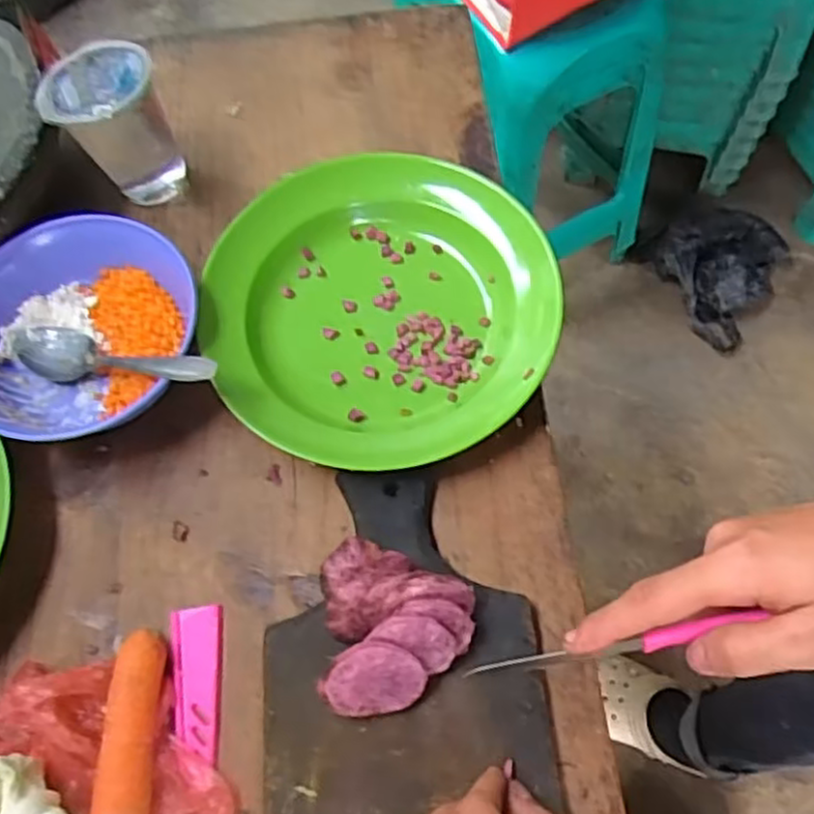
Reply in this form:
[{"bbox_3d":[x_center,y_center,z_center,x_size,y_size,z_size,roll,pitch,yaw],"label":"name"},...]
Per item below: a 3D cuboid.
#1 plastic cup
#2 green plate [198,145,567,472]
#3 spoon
[{"bbox_3d":[-0.195,-0.186,0.499,0.070,0.094,0.074,0,67,0],"label":"plastic cup"},{"bbox_3d":[-0.021,-0.061,0.456,0.207,0.048,0.207,0,67,0],"label":"green plate"},{"bbox_3d":[-0.173,-0.031,0.443,0.163,0.020,0.034,5,64,31],"label":"spoon"}]

